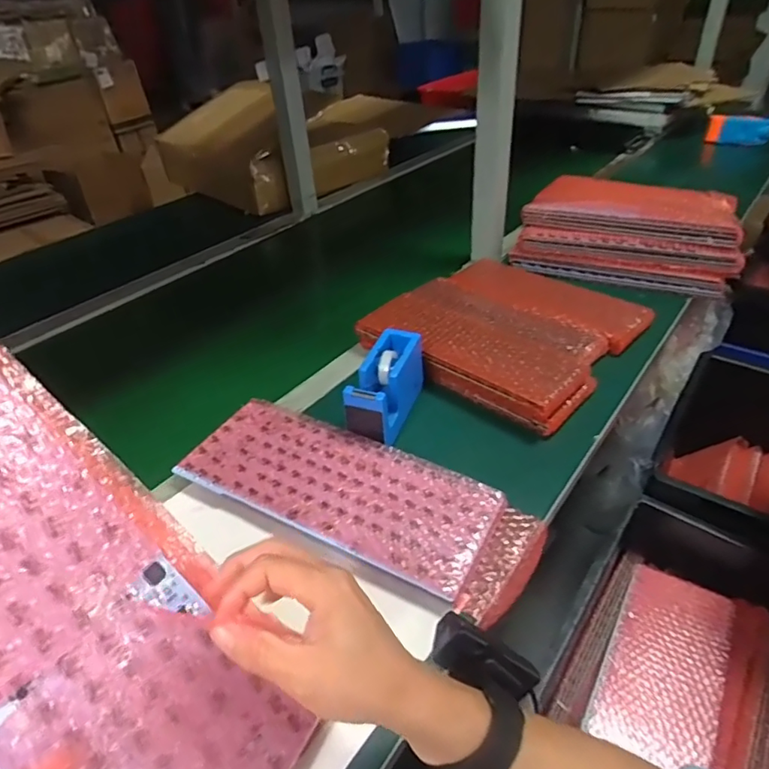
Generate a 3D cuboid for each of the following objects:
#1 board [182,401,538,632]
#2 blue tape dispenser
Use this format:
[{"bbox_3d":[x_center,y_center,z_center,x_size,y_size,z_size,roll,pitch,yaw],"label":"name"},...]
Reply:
[{"bbox_3d":[-0.031,0.109,0.527,0.342,0.029,0.123,17,42,24],"label":"board"},{"bbox_3d":[0.003,-0.003,0.604,0.053,0.056,0.139,10,40,16],"label":"blue tape dispenser"}]

